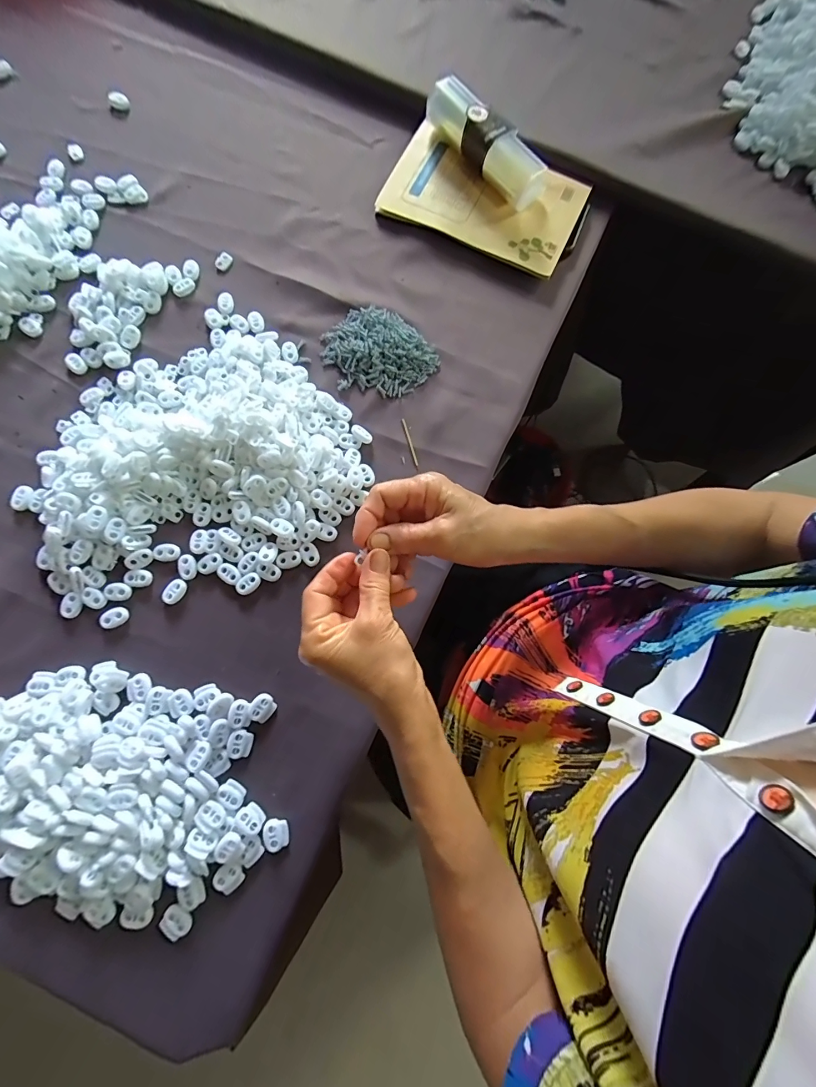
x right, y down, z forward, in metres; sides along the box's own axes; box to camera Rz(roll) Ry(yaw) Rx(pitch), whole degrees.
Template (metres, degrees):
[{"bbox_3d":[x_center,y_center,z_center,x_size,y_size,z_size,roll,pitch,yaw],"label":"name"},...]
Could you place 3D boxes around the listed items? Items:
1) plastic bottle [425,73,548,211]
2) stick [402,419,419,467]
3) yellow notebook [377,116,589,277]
[{"bbox_3d":[0.081,-0.431,0.438,0.046,0.041,0.160,-44,82,-9],"label":"plastic bottle"},{"bbox_3d":[0.002,-0.100,0.397,0.004,0.004,0.049,-15,79,-5],"label":"stick"},{"bbox_3d":[0.083,-0.379,0.450,0.205,0.018,0.126,25,78,4],"label":"yellow notebook"}]

